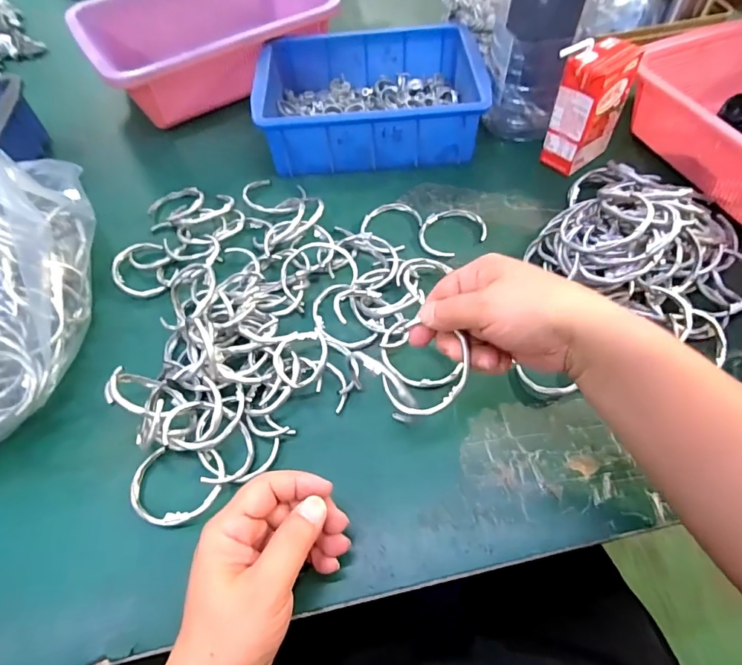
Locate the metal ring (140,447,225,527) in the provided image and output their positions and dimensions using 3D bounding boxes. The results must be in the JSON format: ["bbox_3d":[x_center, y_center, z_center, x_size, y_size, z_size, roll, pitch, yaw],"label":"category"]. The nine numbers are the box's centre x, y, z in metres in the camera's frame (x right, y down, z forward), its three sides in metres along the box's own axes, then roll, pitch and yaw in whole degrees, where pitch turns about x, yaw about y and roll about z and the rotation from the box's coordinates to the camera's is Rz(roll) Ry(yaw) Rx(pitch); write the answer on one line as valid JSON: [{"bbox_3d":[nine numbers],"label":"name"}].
[{"bbox_3d":[-0.135,0.108,0.319,0.063,0.007,0.052,-3,49,13],"label":"metal ring"}]

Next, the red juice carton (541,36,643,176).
[{"bbox_3d":[0.217,-0.226,0.455,0.072,0.109,0.047,-35,63,-19],"label":"red juice carton"}]

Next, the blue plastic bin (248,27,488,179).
[{"bbox_3d":[-0.003,-0.269,0.525,0.237,0.073,0.169,-4,57,-1],"label":"blue plastic bin"}]

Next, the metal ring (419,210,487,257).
[{"bbox_3d":[0.079,-0.100,0.448,0.065,0.008,0.048,-20,60,-9],"label":"metal ring"}]

